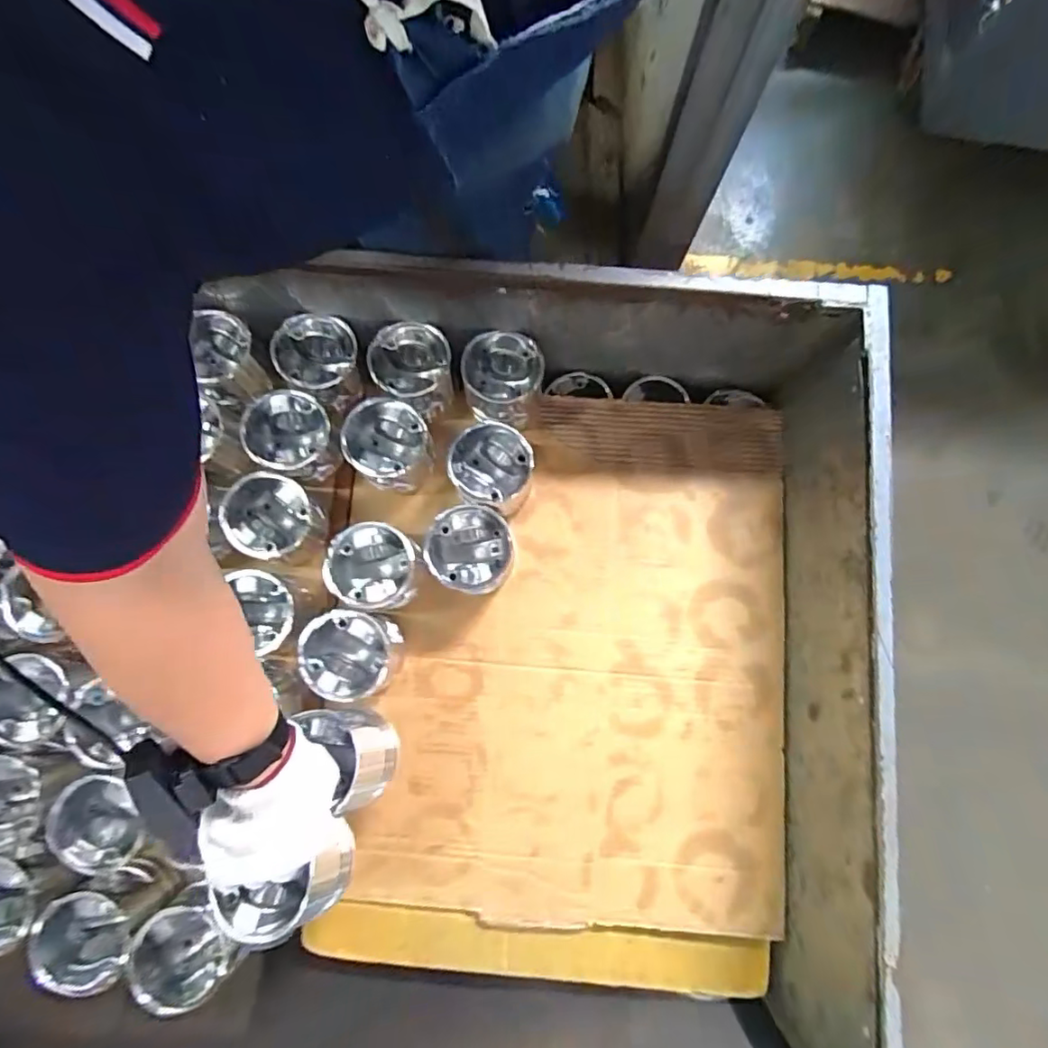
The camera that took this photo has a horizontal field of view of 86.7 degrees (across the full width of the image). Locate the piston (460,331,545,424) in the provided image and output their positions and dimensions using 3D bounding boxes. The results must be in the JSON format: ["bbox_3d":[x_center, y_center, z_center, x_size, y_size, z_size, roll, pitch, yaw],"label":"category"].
[{"bbox_3d":[-0.024,-0.165,0.670,0.090,0.095,0.090,-4,80,-1],"label":"piston"}]

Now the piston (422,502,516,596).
[{"bbox_3d":[-0.059,0.032,0.636,0.093,0.086,0.088,0,80,-1],"label":"piston"}]

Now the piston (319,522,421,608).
[{"bbox_3d":[-0.166,0.051,0.629,0.090,0.090,0.087,0,80,-1],"label":"piston"}]

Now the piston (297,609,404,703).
[{"bbox_3d":[-0.189,0.144,0.612,0.087,0.079,0.092,0,80,-1],"label":"piston"}]

